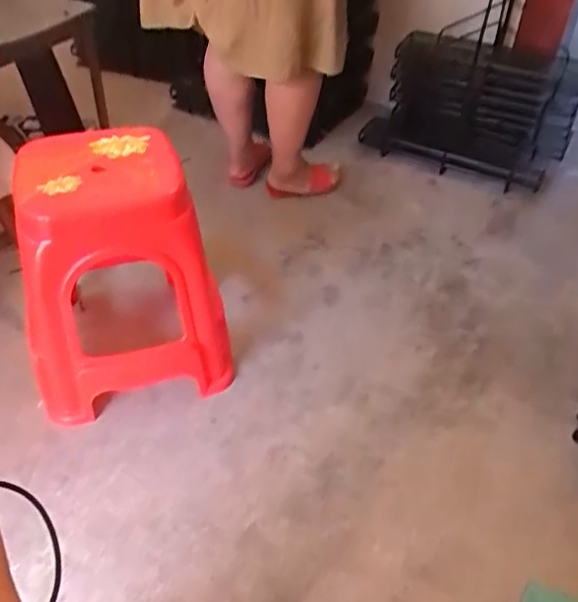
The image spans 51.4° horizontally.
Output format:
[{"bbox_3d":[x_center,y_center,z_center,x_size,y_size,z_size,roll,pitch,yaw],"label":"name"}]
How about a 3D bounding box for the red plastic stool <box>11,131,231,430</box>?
[{"bbox_3d":[-0.338,-0.049,1.265,0.390,0.483,0.362,-5,43,-9],"label":"red plastic stool"}]

